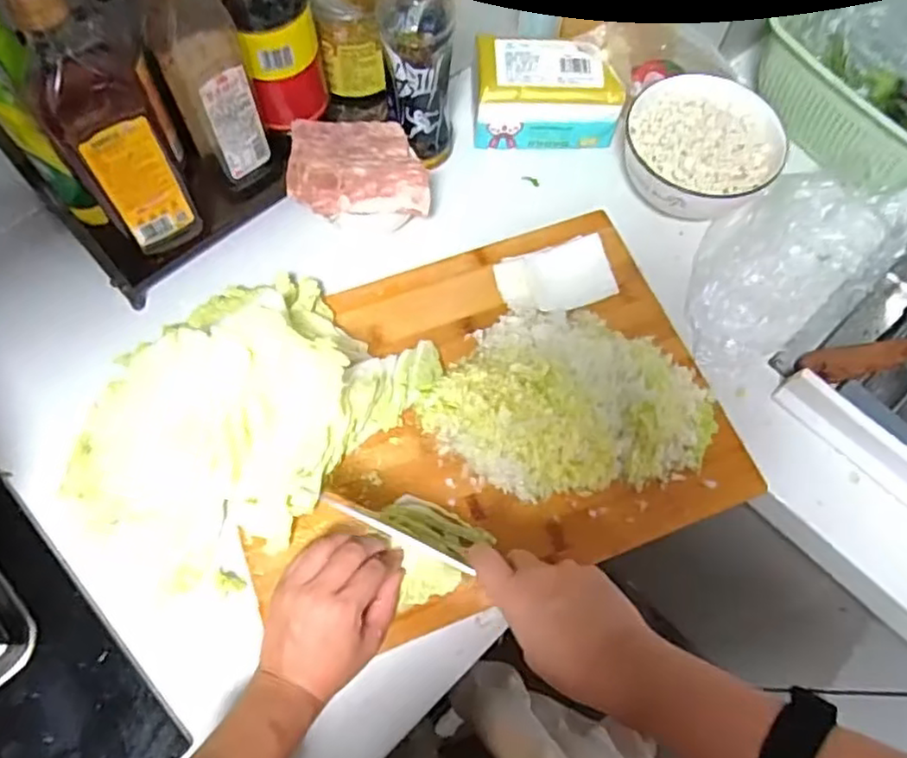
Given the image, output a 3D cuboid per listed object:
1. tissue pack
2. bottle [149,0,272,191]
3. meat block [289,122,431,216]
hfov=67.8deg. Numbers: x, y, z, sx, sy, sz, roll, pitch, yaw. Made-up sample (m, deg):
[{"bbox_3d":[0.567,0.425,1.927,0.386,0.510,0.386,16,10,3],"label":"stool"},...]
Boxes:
[{"bbox_3d":[0.094,-0.289,0.690,0.140,0.077,0.074,1,66,-1],"label":"tissue pack"},{"bbox_3d":[-0.203,-0.255,0.558,0.059,0.222,0.059,-19,68,-10],"label":"bottle"},{"bbox_3d":[-0.084,-0.203,0.617,0.123,0.036,0.103,1,66,-1],"label":"meat block"}]

